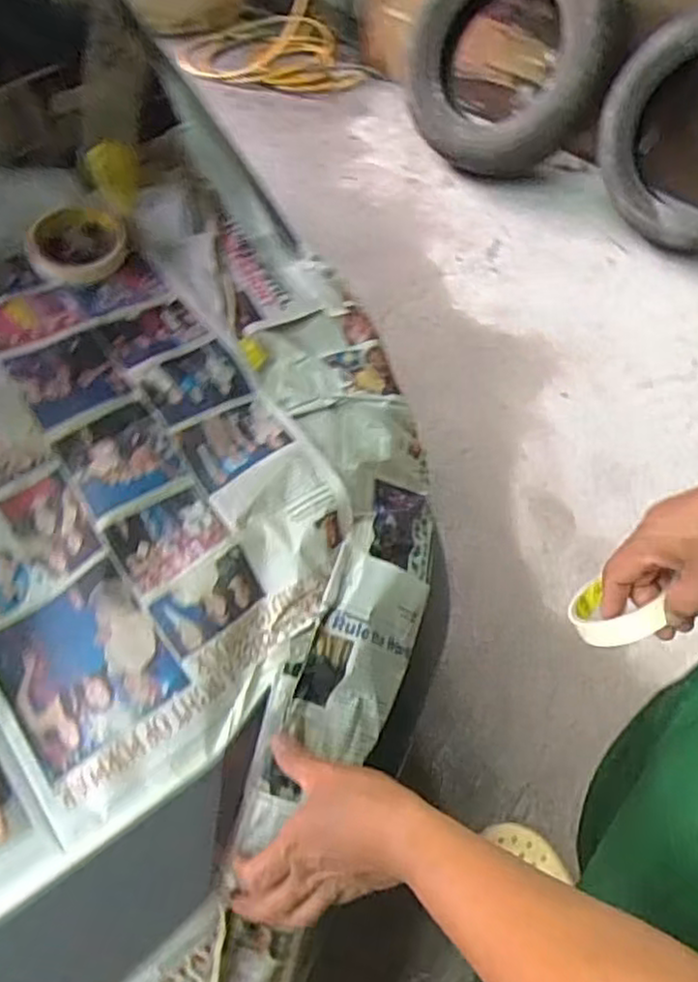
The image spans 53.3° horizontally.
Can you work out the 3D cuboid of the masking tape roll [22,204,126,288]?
[{"bbox_3d":[-0.270,-0.246,0.691,0.095,0.025,0.095,0,55,0],"label":"masking tape roll"}]

